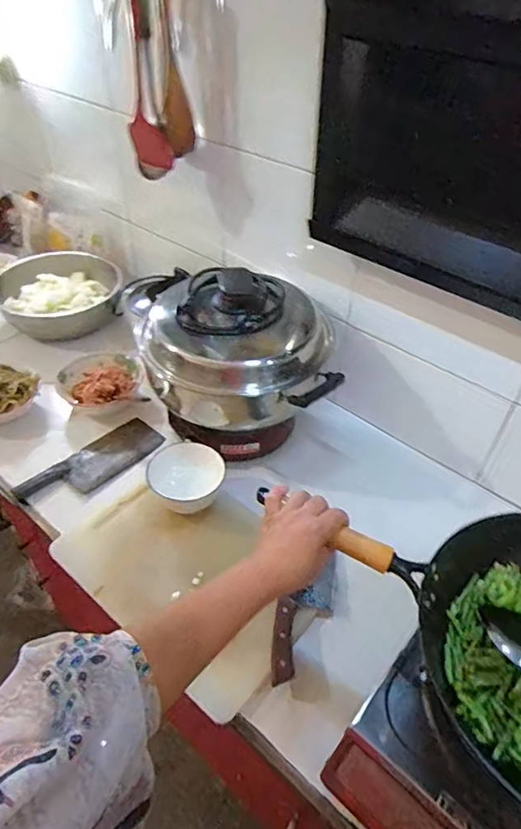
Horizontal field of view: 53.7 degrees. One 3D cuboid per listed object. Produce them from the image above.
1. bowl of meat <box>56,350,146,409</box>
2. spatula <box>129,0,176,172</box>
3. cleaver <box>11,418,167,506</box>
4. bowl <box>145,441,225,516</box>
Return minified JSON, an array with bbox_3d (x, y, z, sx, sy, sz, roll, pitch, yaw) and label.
[{"bbox_3d":[-0.338,-0.070,1.120,0.169,0.053,0.184,1,44,-1],"label":"bowl of meat"},{"bbox_3d":[-0.202,-0.599,0.906,0.077,0.334,0.049,-4,44,-7],"label":"spatula"},{"bbox_3d":[-0.326,0.096,1.004,0.106,0.021,0.279,34,52,29],"label":"cleaver"},{"bbox_3d":[-0.131,0.117,0.917,0.133,0.080,0.108,-8,45,-10],"label":"bowl"}]

